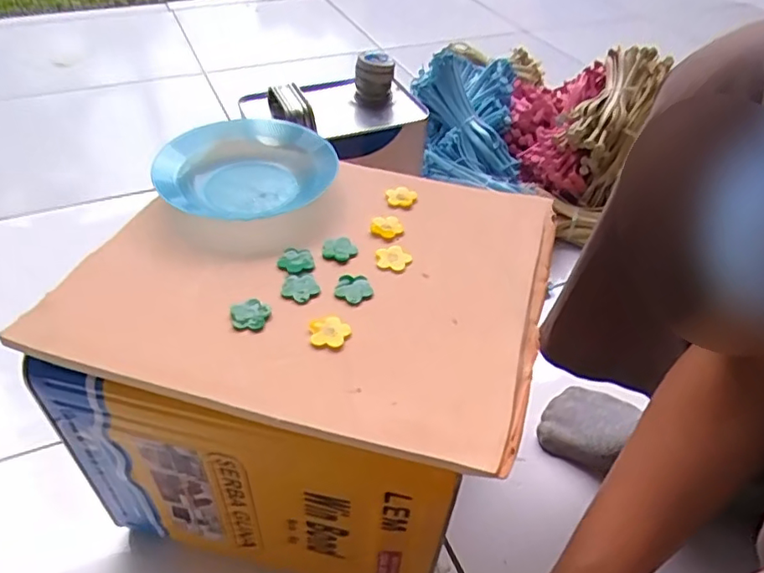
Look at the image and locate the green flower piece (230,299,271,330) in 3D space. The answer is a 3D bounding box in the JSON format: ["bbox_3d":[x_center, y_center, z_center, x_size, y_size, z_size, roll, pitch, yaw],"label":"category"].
[{"bbox_3d":[-0.077,0.016,0.334,0.022,0.006,0.021,2,44,-2],"label":"green flower piece"}]

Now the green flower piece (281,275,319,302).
[{"bbox_3d":[-0.051,0.000,0.351,0.022,0.004,0.021,2,44,-2],"label":"green flower piece"}]

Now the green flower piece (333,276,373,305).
[{"bbox_3d":[-0.017,0.001,0.351,0.022,0.004,0.021,2,44,-2],"label":"green flower piece"}]

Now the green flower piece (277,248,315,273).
[{"bbox_3d":[-0.056,-0.017,0.366,0.023,0.004,0.020,-22,49,-24],"label":"green flower piece"}]

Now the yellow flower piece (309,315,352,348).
[{"bbox_3d":[-0.030,0.025,0.327,0.023,0.004,0.021,2,44,-2],"label":"yellow flower piece"}]

